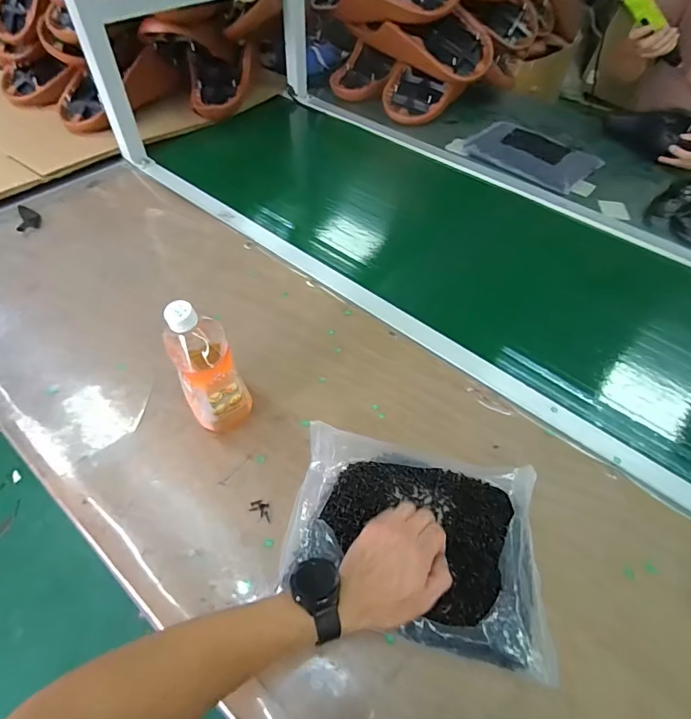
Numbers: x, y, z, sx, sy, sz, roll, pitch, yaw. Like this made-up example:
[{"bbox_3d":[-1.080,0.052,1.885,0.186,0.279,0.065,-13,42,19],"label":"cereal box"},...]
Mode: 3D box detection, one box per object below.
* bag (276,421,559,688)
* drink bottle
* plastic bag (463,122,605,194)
[{"bbox_3d":[0.081,0.197,0.498,0.292,0.051,0.209,12,53,6],"label":"bag"},{"bbox_3d":[-0.173,0.009,0.545,0.074,0.201,0.106,-29,60,-22],"label":"drink bottle"},{"bbox_3d":[0.475,-0.531,1.104,0.297,0.057,0.208,38,59,24],"label":"plastic bag"}]

